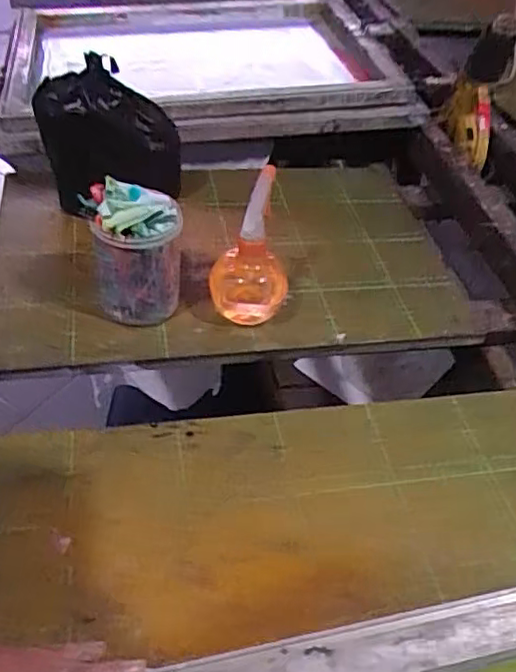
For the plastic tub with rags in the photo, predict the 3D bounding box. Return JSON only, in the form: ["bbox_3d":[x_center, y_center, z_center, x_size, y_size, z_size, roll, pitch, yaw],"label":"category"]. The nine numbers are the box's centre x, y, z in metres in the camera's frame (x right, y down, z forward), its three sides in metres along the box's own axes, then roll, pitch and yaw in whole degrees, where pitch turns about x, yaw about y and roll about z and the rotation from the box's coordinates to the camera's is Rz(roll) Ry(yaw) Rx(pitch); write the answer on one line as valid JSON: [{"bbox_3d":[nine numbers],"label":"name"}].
[{"bbox_3d":[-0.134,-0.082,0.690,0.093,0.152,0.088,4,44,-4],"label":"plastic tub with rags"}]

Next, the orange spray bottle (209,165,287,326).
[{"bbox_3d":[-0.007,-0.100,0.716,0.090,0.167,0.095,8,44,0],"label":"orange spray bottle"}]

